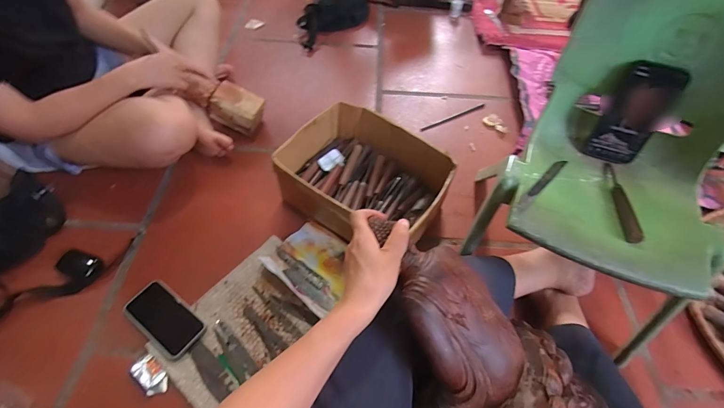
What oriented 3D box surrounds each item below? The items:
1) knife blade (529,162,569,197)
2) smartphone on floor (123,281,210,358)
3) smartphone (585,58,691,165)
[{"bbox_3d":[0.303,-0.043,0.588,0.016,0.004,0.132,42,54,18],"label":"knife blade"},{"bbox_3d":[-0.368,0.214,0.676,0.156,0.011,0.082,33,59,19],"label":"smartphone on floor"},{"bbox_3d":[0.440,-0.140,0.586,0.082,0.165,0.015,18,42,14],"label":"smartphone"}]

